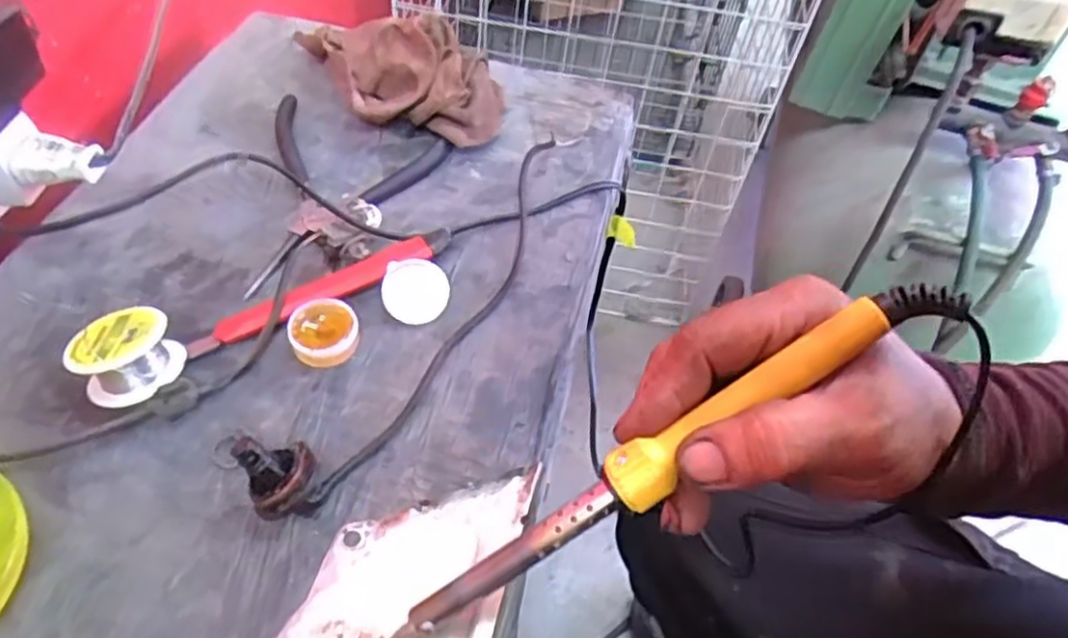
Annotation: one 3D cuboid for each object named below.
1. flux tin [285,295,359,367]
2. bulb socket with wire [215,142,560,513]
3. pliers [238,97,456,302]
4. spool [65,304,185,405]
[{"bbox_3d":[-0.105,0.006,0.365,0.033,0.016,0.032,3,51,-4],"label":"flux tin"},{"bbox_3d":[-0.047,-0.014,0.375,0.058,0.033,0.268,32,55,18],"label":"bulb socket with wire"},{"bbox_3d":[-0.128,-0.075,0.426,0.113,0.021,0.146,16,52,6],"label":"pliers"},{"bbox_3d":[-0.186,0.018,0.337,0.038,0.028,0.042,24,53,12],"label":"spool"}]

